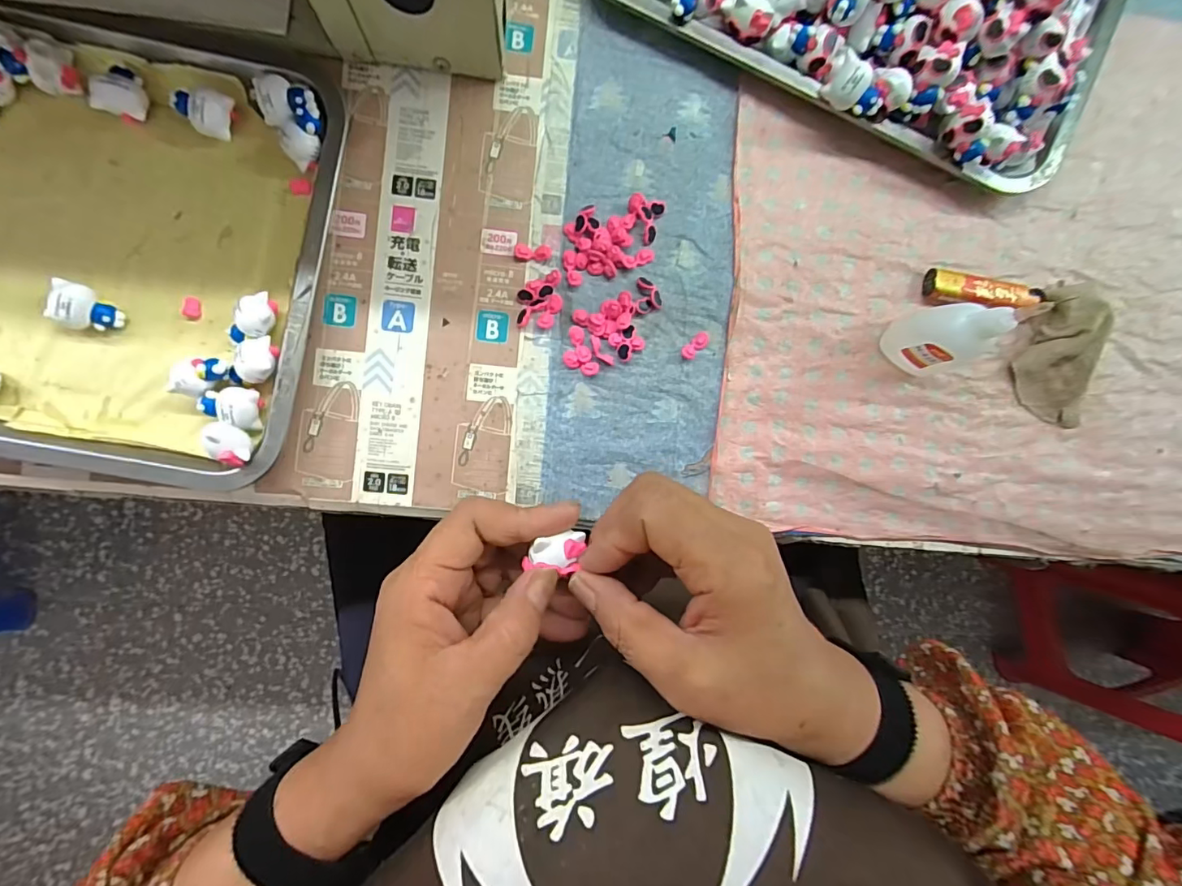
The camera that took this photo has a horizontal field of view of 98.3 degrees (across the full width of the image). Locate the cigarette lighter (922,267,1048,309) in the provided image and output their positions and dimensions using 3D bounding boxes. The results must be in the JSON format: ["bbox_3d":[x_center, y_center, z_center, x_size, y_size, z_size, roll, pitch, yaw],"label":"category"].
[{"bbox_3d":[0.267,-0.102,0.348,0.076,0.016,0.023,9,90,-5],"label":"cigarette lighter"}]

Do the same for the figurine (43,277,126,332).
[{"bbox_3d":[-0.296,-0.078,0.300,0.027,0.021,0.025,14,90,-4],"label":"figurine"}]

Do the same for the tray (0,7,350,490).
[{"bbox_3d":[-0.318,-0.120,0.296,0.311,0.029,0.252,10,91,-4],"label":"tray"}]

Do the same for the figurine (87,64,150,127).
[{"bbox_3d":[-0.276,-0.206,0.300,0.022,0.017,0.031,9,91,-4],"label":"figurine"}]

